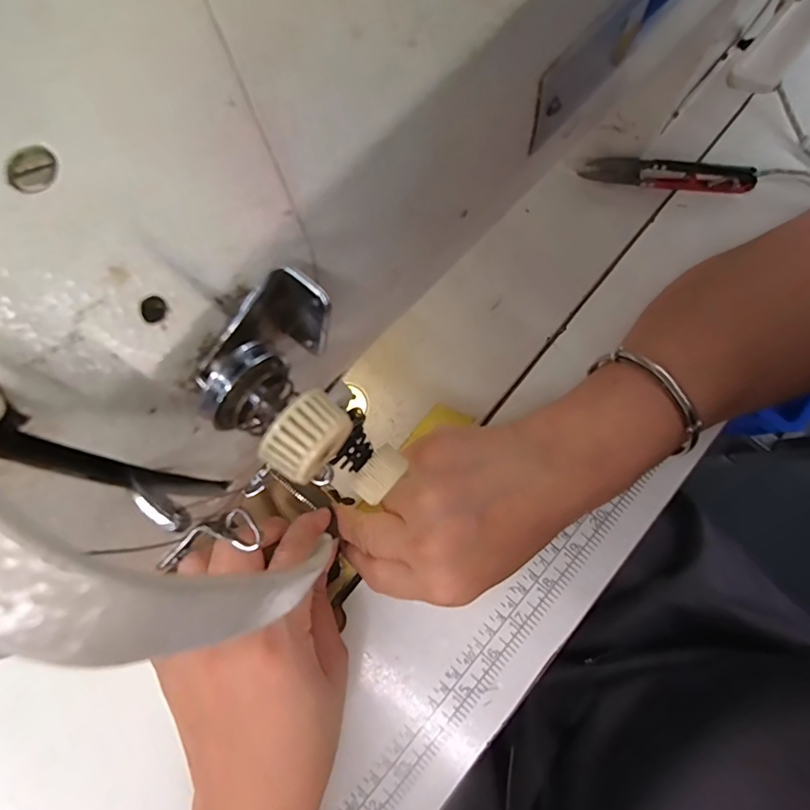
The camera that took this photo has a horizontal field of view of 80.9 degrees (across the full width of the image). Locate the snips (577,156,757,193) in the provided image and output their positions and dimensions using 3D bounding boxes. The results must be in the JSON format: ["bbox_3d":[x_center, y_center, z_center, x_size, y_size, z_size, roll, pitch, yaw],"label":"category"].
[{"bbox_3d":[0.166,-0.147,0.301,0.104,0.019,0.011,5,81,1],"label":"snips"}]

